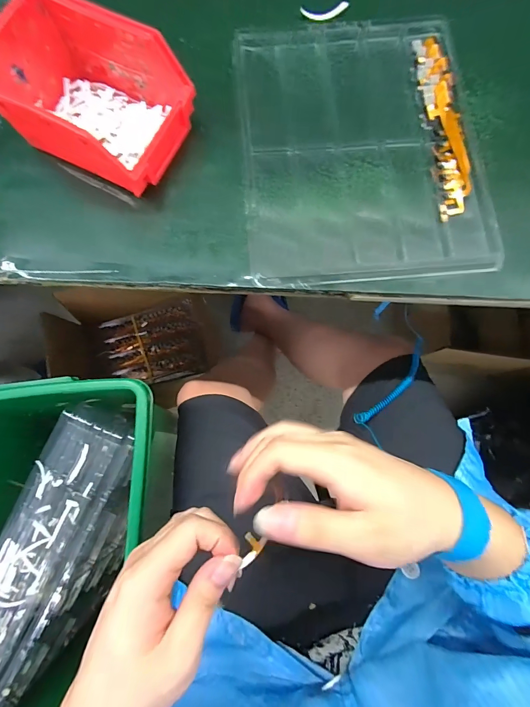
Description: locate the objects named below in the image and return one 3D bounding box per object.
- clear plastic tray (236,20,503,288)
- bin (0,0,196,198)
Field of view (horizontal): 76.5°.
[{"bbox_3d":[0.091,-0.202,0.324,0.220,0.017,0.280,-3,77,-2],"label":"clear plastic tray"},{"bbox_3d":[-0.150,-0.219,0.292,0.143,0.078,0.102,24,77,5],"label":"bin"}]

